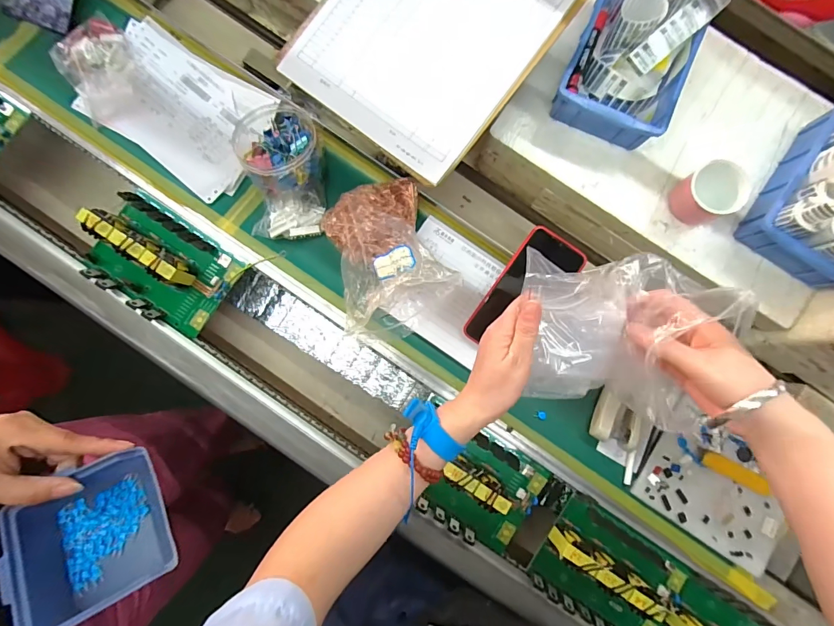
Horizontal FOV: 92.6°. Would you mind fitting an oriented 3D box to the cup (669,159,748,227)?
[{"bbox_3d":[0.348,-0.142,0.479,0.063,0.055,0.061,-20,87,-2],"label":"cup"}]

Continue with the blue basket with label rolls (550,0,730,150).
[{"bbox_3d":[0.253,-0.303,0.470,0.127,0.085,0.169,24,87,0],"label":"blue basket with label rolls"}]

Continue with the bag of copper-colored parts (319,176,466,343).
[{"bbox_3d":[-0.035,-0.069,0.457,0.122,0.110,0.170,-18,87,-2],"label":"bag of copper-colored parts"}]

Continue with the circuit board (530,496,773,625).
[{"bbox_3d":[0.317,0.377,0.483,0.349,0.053,0.120,35,87,1],"label":"circuit board"}]

